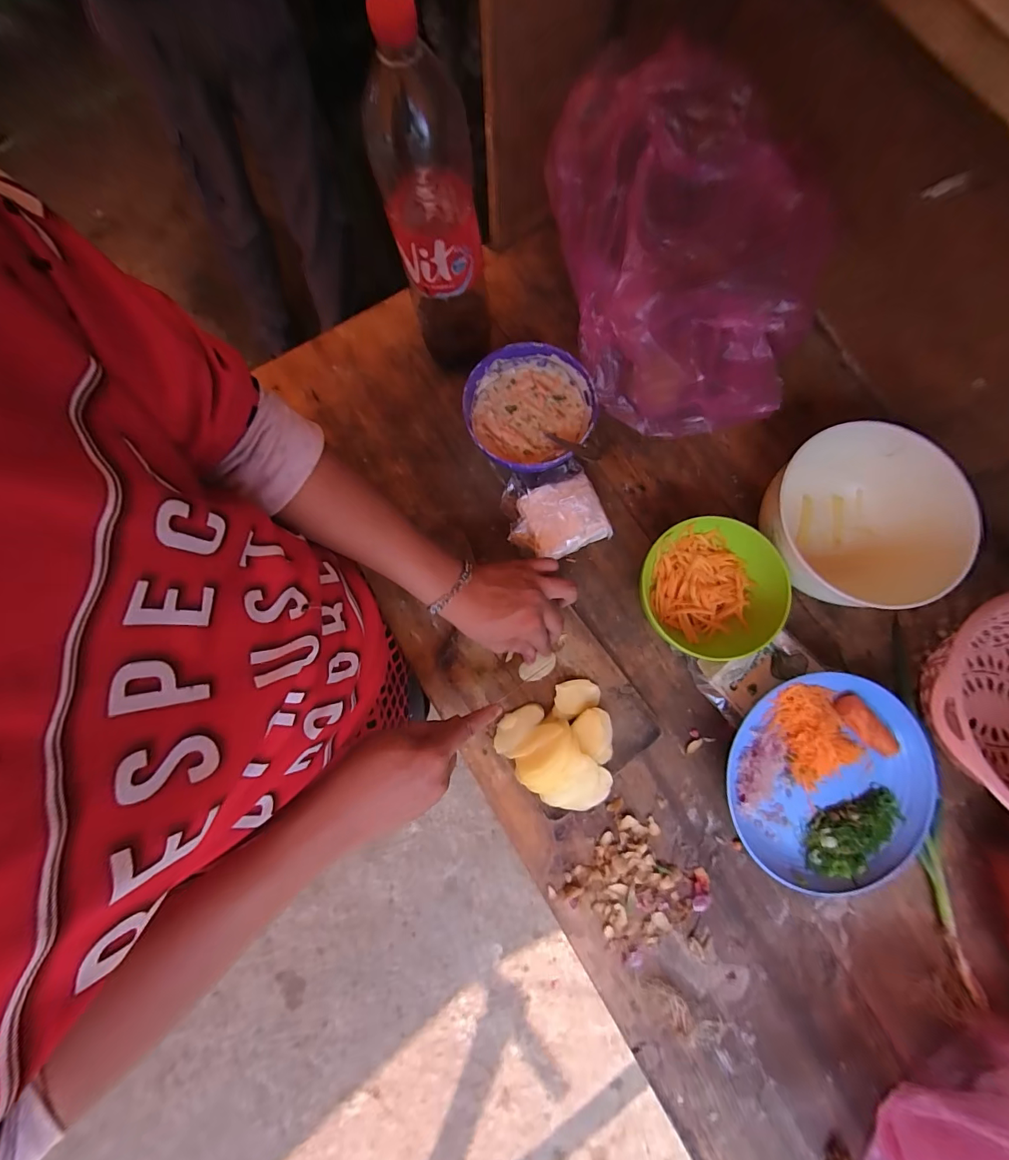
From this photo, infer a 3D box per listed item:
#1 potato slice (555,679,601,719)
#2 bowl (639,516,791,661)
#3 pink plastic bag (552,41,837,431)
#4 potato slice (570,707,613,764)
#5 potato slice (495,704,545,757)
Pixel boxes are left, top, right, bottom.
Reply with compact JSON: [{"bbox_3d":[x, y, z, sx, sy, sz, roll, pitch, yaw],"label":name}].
[{"bbox_3d":[0.082,0.133,0.497,0.053,0.008,0.039,-25,80,-4],"label":"potato slice"},{"bbox_3d":[0.229,0.007,0.483,0.142,0.075,0.139,0,79,1],"label":"bowl"},{"bbox_3d":[0.195,-0.317,0.482,0.188,0.269,0.288,-24,80,-3],"label":"pink plastic bag"},{"bbox_3d":[0.101,0.175,0.485,0.043,0.020,0.056,-24,80,-3],"label":"potato slice"},{"bbox_3d":[0.013,0.165,0.489,0.034,0.007,0.067,39,82,7],"label":"potato slice"}]

